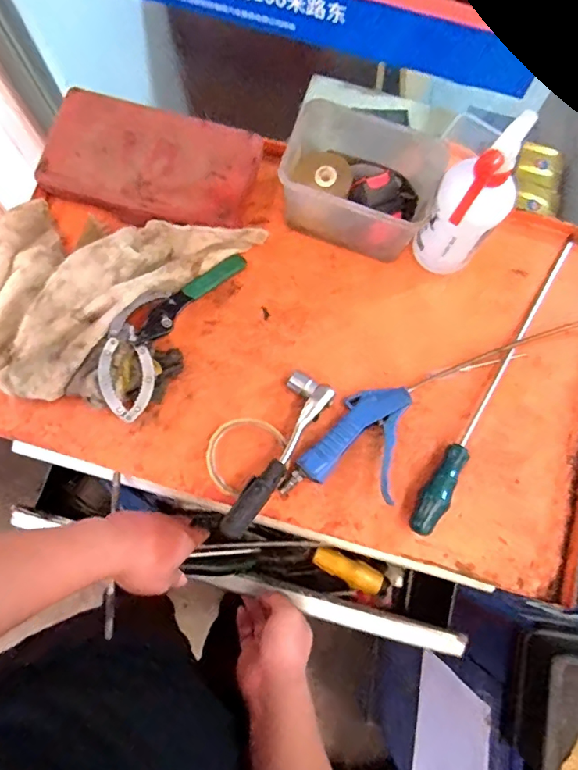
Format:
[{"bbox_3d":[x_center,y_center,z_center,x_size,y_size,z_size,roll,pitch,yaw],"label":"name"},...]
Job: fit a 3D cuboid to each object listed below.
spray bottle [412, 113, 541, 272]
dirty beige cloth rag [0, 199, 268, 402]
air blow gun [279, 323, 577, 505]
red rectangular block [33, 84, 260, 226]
[{"bbox_3d":[0.170,-0.168,0.469,0.067,0.203,0.085,35,79,6],"label":"spray bottle"},{"bbox_3d":[-0.216,-0.137,0.541,0.323,0.060,0.222,-39,81,-9],"label":"dirty beige cloth rag"},{"bbox_3d":[0.179,0.017,0.544,0.420,0.029,0.111,-29,80,-7],"label":"air blow gun"},{"bbox_3d":[-0.160,-0.254,0.565,0.236,0.033,0.133,14,77,2],"label":"red rectangular block"}]

